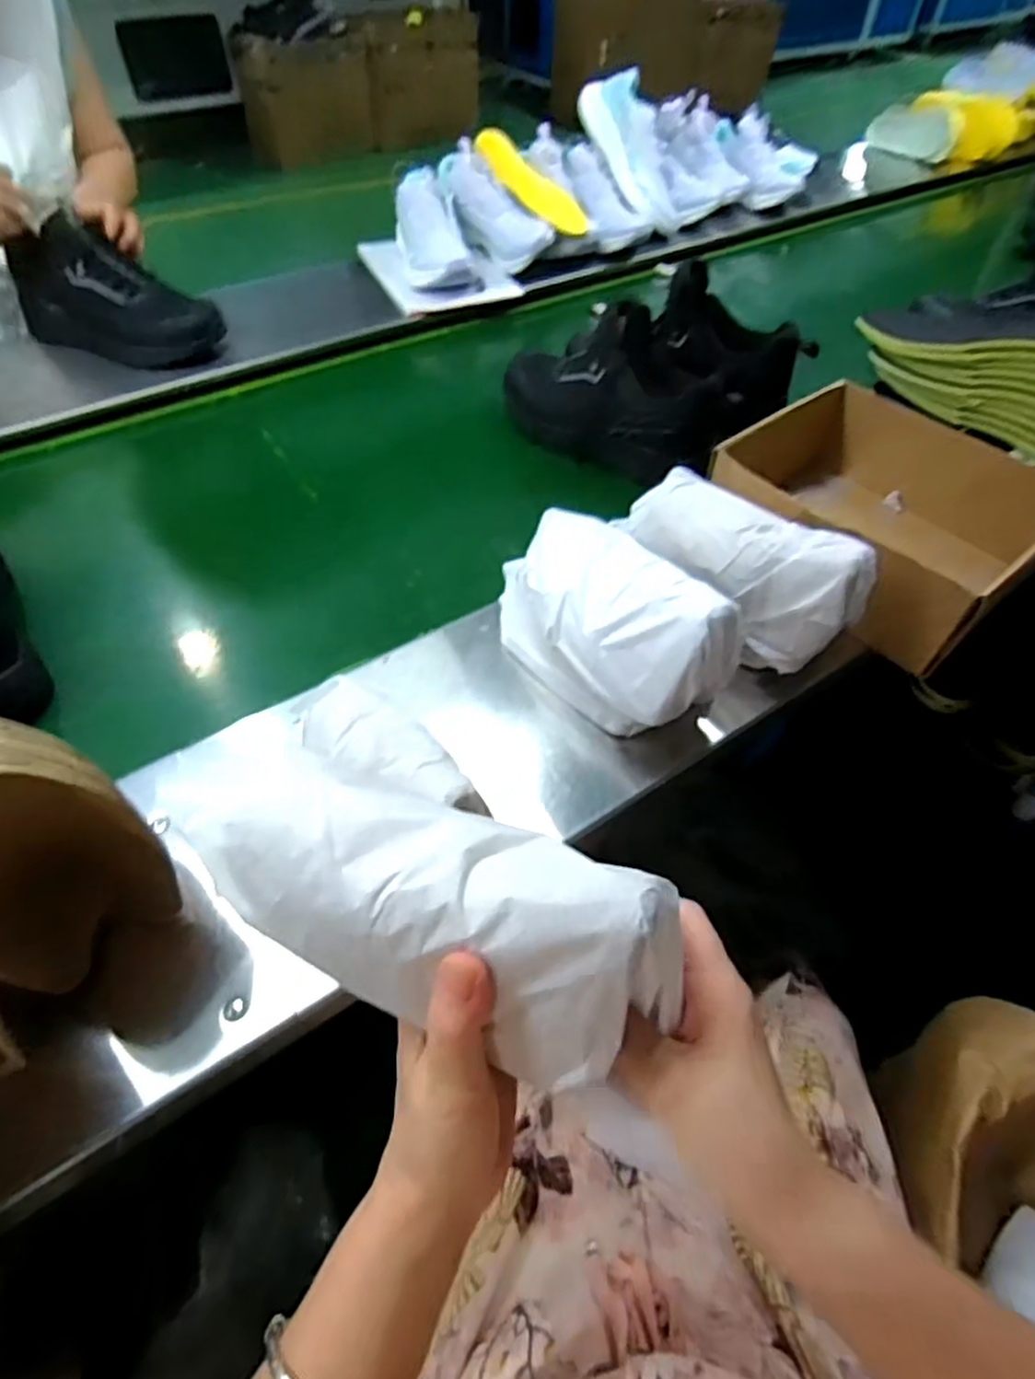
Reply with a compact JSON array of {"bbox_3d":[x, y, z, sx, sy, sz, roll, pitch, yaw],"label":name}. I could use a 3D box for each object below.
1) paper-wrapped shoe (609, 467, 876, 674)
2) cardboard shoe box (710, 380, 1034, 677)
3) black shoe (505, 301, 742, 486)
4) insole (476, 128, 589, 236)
[{"bbox_3d":[0.190,-0.115,0.588,0.096,0.107,0.213,-33,60,-24],"label":"paper-wrapped shoe"},{"bbox_3d":[0.351,-0.169,0.671,0.275,0.104,0.266,-33,60,-24],"label":"cardboard shoe box"},{"bbox_3d":[0.115,-0.342,0.791,0.283,0.141,0.090,33,58,22],"label":"black shoe"},{"bbox_3d":[0.022,-0.805,1.084,0.217,0.027,0.086,41,57,-5],"label":"insole"}]

